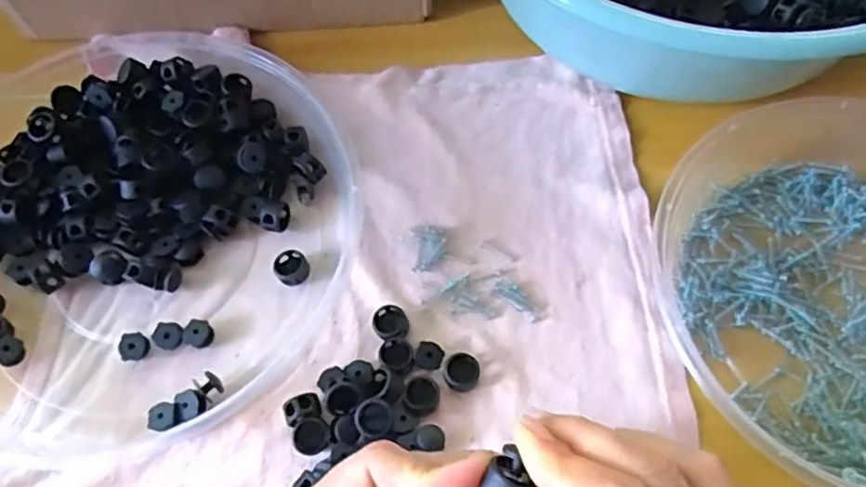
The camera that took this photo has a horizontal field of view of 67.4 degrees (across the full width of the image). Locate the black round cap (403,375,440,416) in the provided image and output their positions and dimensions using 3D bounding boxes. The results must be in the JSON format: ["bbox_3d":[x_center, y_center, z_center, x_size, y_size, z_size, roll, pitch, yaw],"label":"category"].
[{"bbox_3d":[-0.005,0.072,0.308,0.016,0.005,0.018,18,66,11],"label":"black round cap"}]

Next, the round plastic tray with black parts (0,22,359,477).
[{"bbox_3d":[-0.160,-0.016,0.341,0.223,0.036,0.230,-1,64,2],"label":"round plastic tray with black parts"}]

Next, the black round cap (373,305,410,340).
[{"bbox_3d":[-0.021,0.040,0.326,0.017,0.007,0.017,-1,64,2],"label":"black round cap"}]

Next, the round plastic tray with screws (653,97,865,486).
[{"bbox_3d":[0.210,0.022,0.311,0.194,0.034,0.206,-1,64,2],"label":"round plastic tray with screws"}]

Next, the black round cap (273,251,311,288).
[{"bbox_3d":[-0.073,0.013,0.339,0.017,0.010,0.019,-31,67,-12],"label":"black round cap"}]

